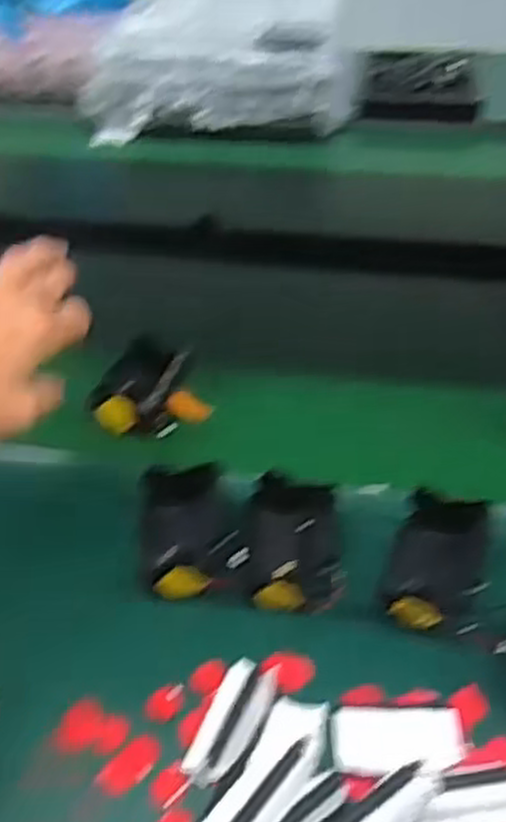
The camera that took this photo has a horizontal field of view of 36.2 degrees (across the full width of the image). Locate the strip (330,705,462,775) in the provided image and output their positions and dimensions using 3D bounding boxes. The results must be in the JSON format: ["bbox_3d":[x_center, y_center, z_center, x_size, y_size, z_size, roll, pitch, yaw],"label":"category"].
[{"bbox_3d":[0.070,0.155,0.369,0.061,0.006,0.032,-5,42,-3],"label":"strip"}]

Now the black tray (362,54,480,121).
[{"bbox_3d":[0.226,-0.438,1.049,0.151,0.034,0.182,3,42,7],"label":"black tray"}]

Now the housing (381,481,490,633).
[{"bbox_3d":[0.101,0.082,0.424,0.051,0.036,0.076,9,43,13],"label":"housing"}]

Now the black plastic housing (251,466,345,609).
[{"bbox_3d":[0.024,0.071,0.439,0.050,0.035,0.076,-3,41,0],"label":"black plastic housing"}]

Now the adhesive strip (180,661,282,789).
[{"bbox_3d":[-0.010,0.150,0.378,0.028,0.004,0.062,16,45,20],"label":"adhesive strip"}]

